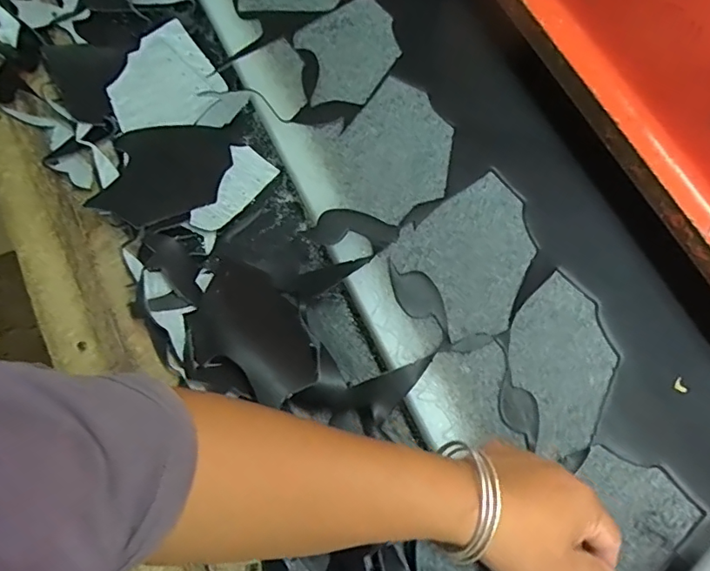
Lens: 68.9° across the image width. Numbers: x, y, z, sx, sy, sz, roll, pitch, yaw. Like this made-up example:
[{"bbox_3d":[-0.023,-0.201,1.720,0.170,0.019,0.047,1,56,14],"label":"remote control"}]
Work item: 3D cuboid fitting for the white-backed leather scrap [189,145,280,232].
[{"bbox_3d":[-0.115,-0.089,0.486,0.046,0.014,0.105,31,57,-3],"label":"white-backed leather scrap"}]

